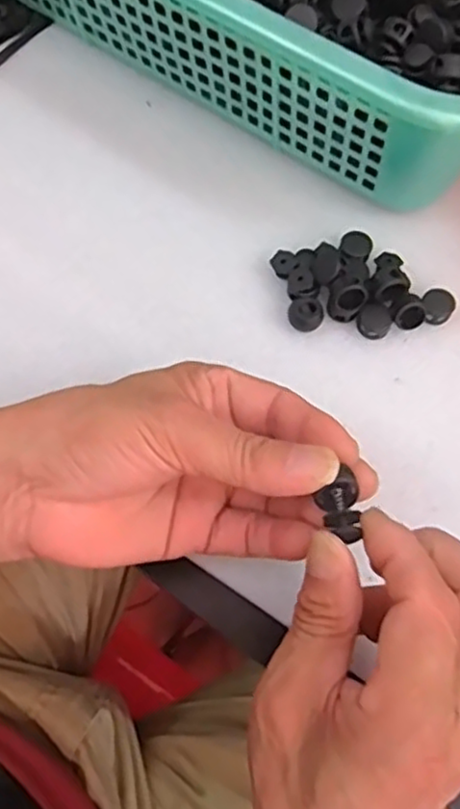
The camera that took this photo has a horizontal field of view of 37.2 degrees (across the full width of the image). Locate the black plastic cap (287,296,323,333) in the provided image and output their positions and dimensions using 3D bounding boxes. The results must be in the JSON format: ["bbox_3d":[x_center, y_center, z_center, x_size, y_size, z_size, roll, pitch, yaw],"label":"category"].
[{"bbox_3d":[0.038,-0.045,0.347,0.017,0.012,0.015,12,67,3],"label":"black plastic cap"}]

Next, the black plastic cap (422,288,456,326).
[{"bbox_3d":[0.107,-0.050,0.352,0.016,0.011,0.016,1,67,-2],"label":"black plastic cap"}]

